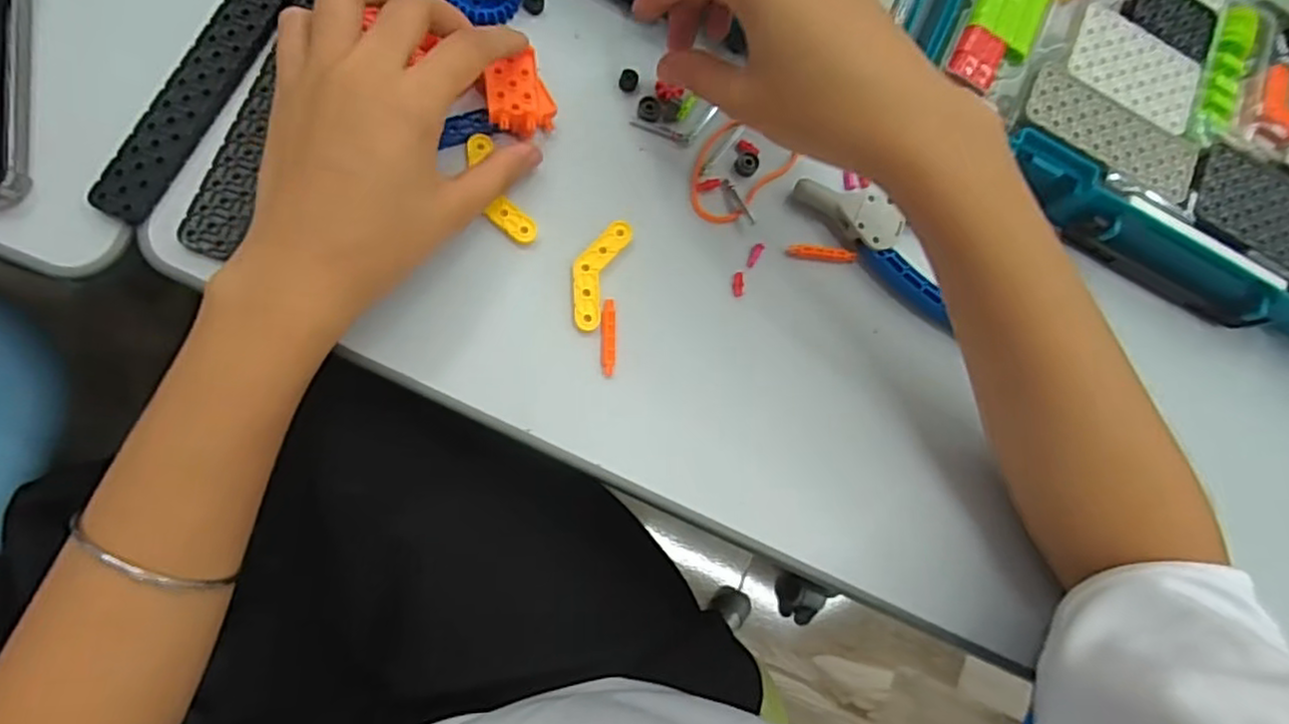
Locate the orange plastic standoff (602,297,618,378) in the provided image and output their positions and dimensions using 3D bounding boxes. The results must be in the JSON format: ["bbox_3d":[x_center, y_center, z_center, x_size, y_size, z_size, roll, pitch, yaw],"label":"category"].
[{"bbox_3d":[-0.017,-0.012,0.340,0.007,0.004,0.038,2,81,-10],"label":"orange plastic standoff"}]

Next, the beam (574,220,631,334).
[{"bbox_3d":[-0.024,-0.045,0.343,0.020,0.004,0.057,20,79,-6],"label":"beam"}]

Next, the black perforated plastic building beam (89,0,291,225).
[{"bbox_3d":[-0.205,-0.133,0.324,0.027,0.004,0.150,26,77,-10],"label":"black perforated plastic building beam"}]

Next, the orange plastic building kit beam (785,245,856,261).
[{"bbox_3d":[0.094,-0.057,0.366,0.038,0.004,0.006,7,81,-9],"label":"orange plastic building kit beam"}]

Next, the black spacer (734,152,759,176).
[{"bbox_3d":[0.055,-0.105,0.368,0.012,0.004,0.014,43,77,-2],"label":"black spacer"}]

